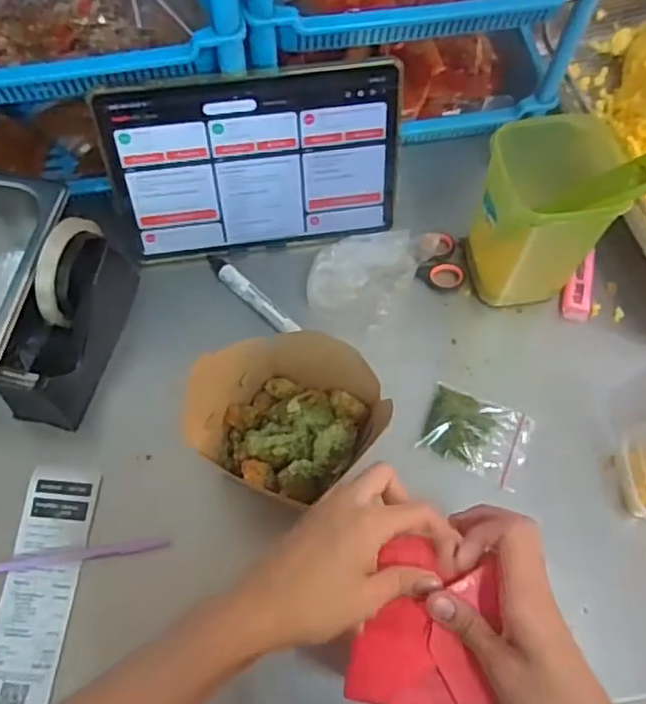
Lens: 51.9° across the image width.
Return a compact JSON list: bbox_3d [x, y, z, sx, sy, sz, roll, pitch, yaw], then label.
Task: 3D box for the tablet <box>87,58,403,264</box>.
[{"bbox_3d":[-0.057,-0.161,0.592,0.250,0.168,0.011,-8,43,-5],"label":"tablet"}]

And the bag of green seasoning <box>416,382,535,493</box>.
[{"bbox_3d":[0.132,0.070,0.565,0.088,0.010,0.064,19,67,8],"label":"bag of green seasoning"}]

